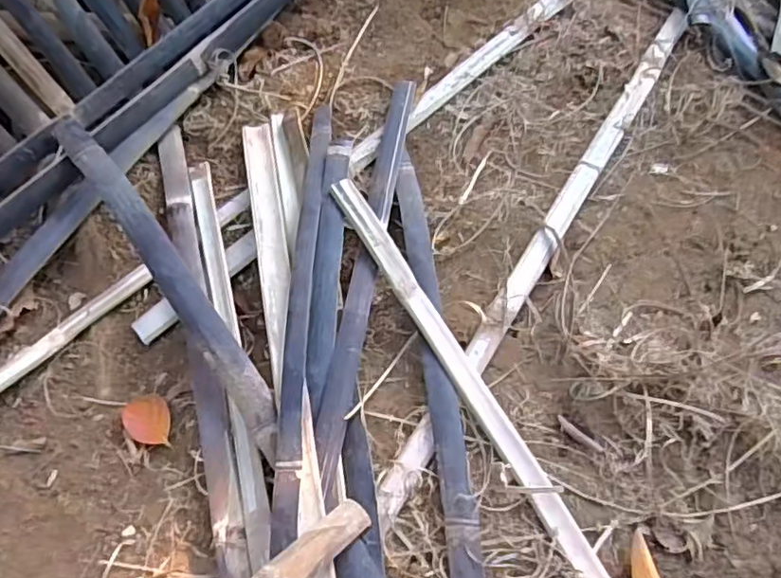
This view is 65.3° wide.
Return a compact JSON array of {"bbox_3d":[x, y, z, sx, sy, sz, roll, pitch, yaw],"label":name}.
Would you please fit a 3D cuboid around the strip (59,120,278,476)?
[{"bbox_3d":[-0.292,-0.033,0.775,0.048,0.031,0.572,-38,68,-5],"label":"strip"}]

